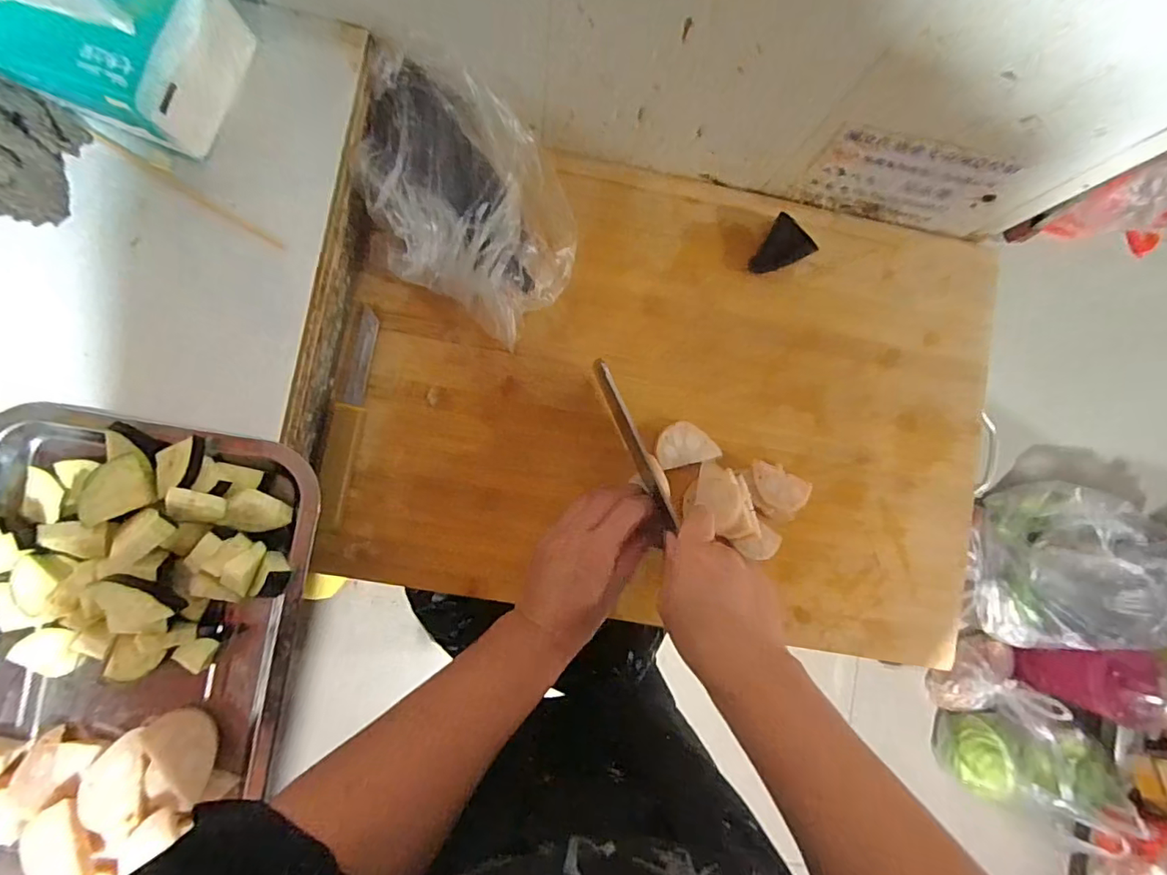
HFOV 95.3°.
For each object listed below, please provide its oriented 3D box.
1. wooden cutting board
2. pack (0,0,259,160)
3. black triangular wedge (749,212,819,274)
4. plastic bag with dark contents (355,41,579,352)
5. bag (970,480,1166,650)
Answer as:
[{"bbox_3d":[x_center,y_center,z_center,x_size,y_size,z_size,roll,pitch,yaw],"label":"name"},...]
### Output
[{"bbox_3d":[0.083,-0.035,0.453,0.542,0.027,0.378,10,86,-5],"label":"wooden cutting board"},{"bbox_3d":[-0.282,-0.240,0.307,0.121,0.078,0.096,21,85,-4],"label":"pack"},{"bbox_3d":[0.166,-0.160,0.454,0.046,0.026,0.040,-40,91,-6],"label":"black triangular wedge"},{"bbox_3d":[-0.088,-0.179,0.405,0.177,0.078,0.150,28,85,-3],"label":"plastic bag with dark contents"},{"bbox_3d":[0.967,0.266,1.059,0.208,0.254,0.329,25,85,-4],"label":"bag"}]

